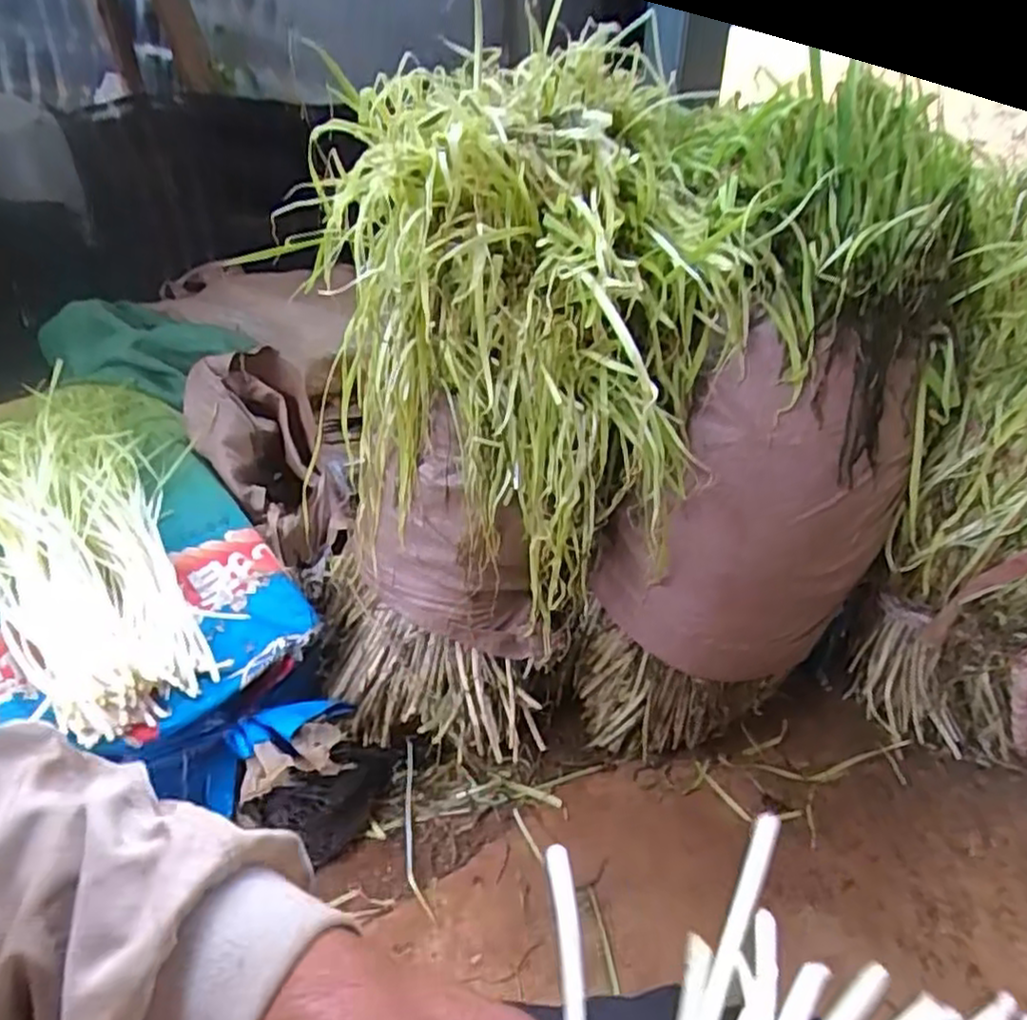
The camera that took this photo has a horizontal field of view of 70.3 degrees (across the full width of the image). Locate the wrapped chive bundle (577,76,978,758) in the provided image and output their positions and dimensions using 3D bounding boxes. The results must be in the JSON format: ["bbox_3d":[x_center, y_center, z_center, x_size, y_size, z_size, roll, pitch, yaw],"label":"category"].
[{"bbox_3d":[0.262,-0.057,0.782,0.342,0.594,0.299,2,37,-2],"label":"wrapped chive bundle"}]

